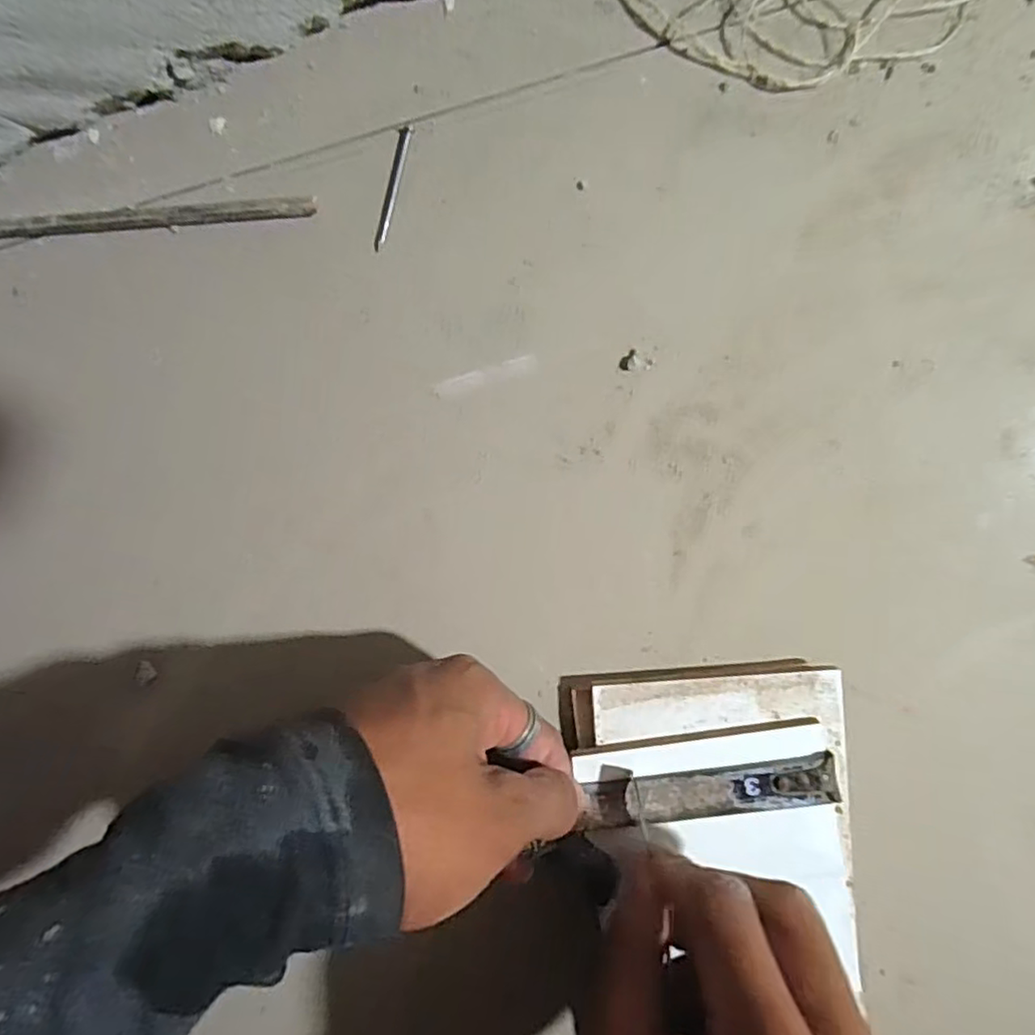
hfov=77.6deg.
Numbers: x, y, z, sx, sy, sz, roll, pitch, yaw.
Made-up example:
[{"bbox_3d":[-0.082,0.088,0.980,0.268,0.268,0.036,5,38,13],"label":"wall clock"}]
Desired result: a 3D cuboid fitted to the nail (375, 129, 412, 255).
[{"bbox_3d":[-0.051,-0.134,0.261,0.005,0.004,0.048,17,97,3],"label":"nail"}]

